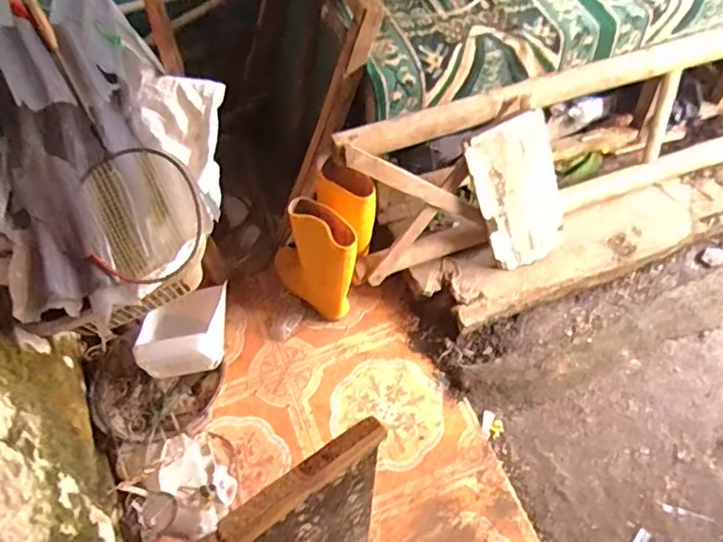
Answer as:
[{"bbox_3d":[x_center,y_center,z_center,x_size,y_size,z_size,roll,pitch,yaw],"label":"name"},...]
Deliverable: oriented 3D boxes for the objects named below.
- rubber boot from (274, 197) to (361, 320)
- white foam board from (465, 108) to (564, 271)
[{"bbox_3d":[-0.126,-0.035,1.425,0.129,0.438,0.251,-42,67,-16],"label":"rubber boot"},{"bbox_3d":[0.389,-0.188,1.387,0.199,0.409,0.027,-27,35,-1],"label":"white foam board"}]

